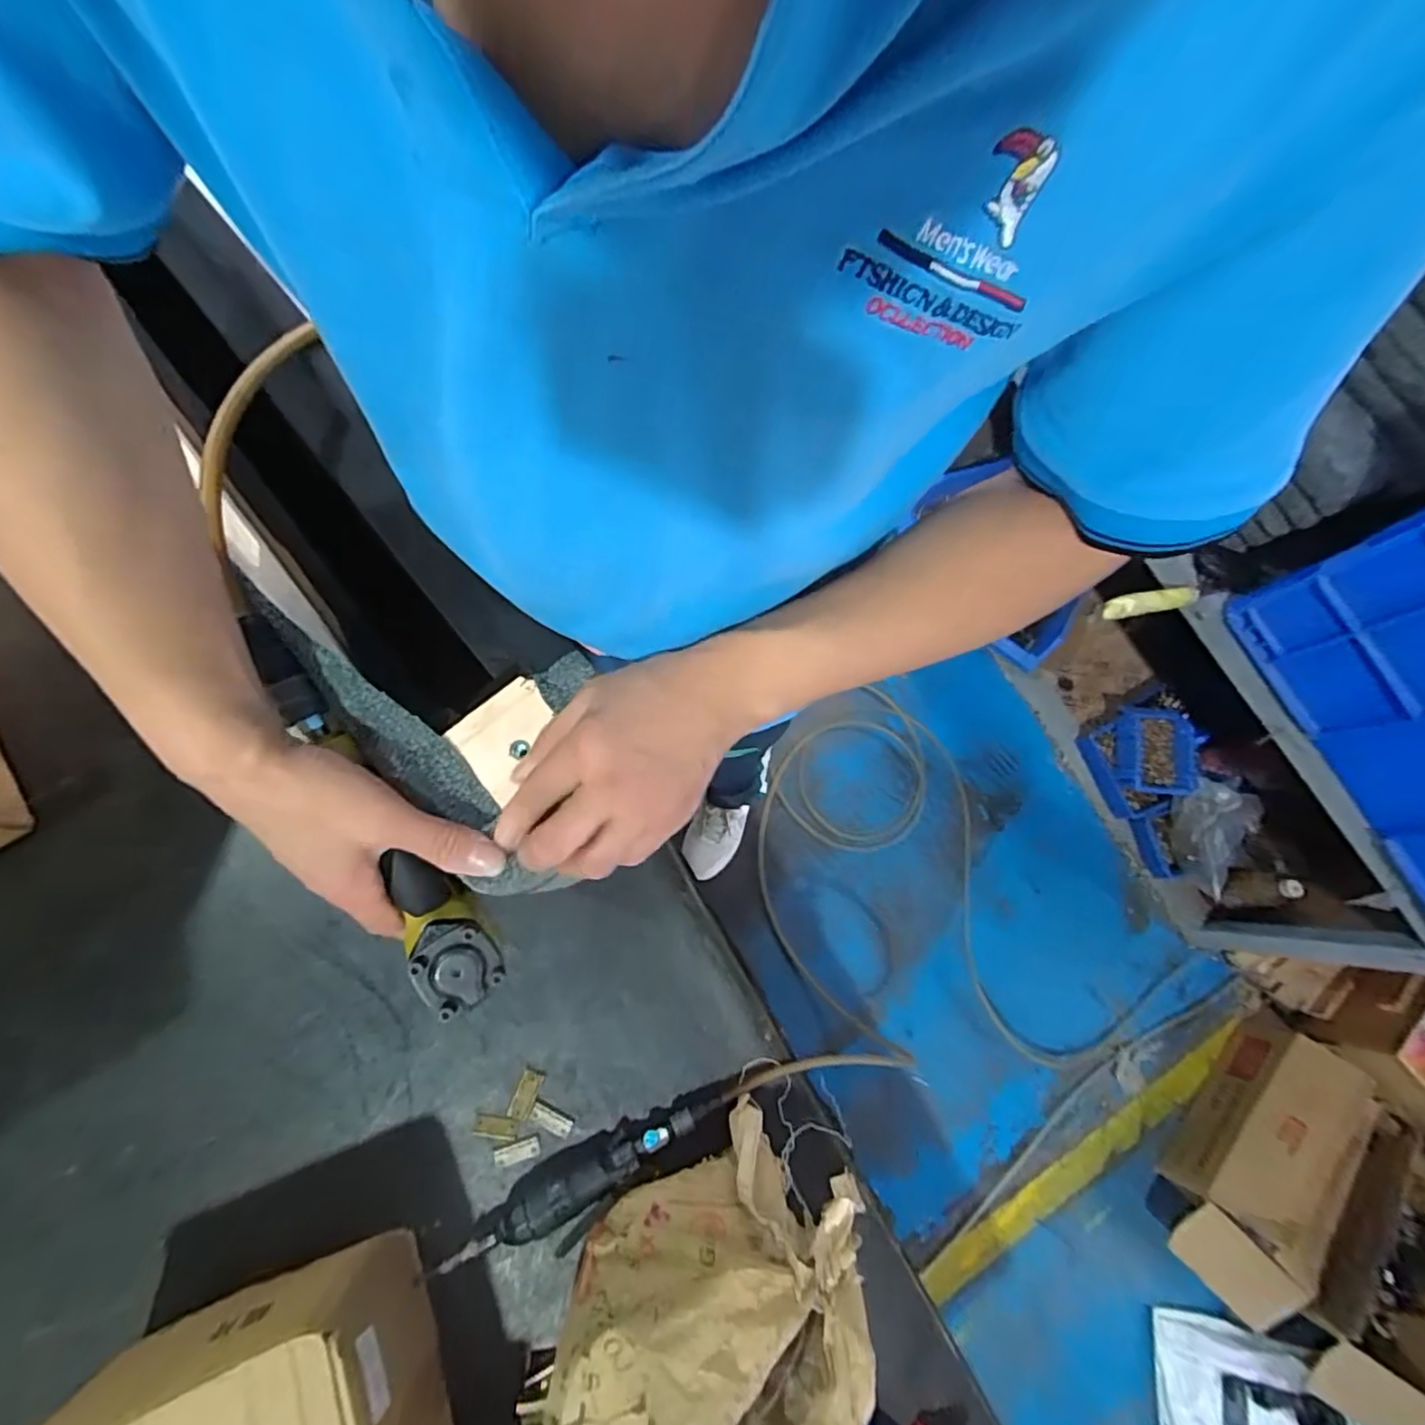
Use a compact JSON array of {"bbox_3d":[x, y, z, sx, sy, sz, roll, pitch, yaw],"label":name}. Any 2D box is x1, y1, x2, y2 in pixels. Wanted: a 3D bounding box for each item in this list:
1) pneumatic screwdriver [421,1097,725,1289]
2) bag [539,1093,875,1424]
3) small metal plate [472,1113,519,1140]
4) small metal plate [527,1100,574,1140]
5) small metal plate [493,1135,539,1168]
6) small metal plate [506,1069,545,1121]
[{"bbox_3d":[-0.139,0.532,0.709,0.345,0.048,0.074,-23,77,-13],"label":"pneumatic screwdriver"},{"bbox_3d":[-0.018,0.585,0.594,0.383,0.275,0.194,-32,81,-13],"label":"bag"},{"bbox_3d":[-0.253,0.482,0.731,0.051,0.010,0.022,9,60,-1],"label":"small metal plate"},{"bbox_3d":[-0.192,0.483,0.743,0.052,0.007,0.022,27,74,1],"label":"small metal plate"},{"bbox_3d":[-0.229,0.514,0.733,0.051,0.008,0.022,-13,77,-9],"label":"small metal plate"},{"bbox_3d":[-0.222,0.455,0.748,0.026,0.006,0.051,21,74,-1],"label":"small metal plate"}]

